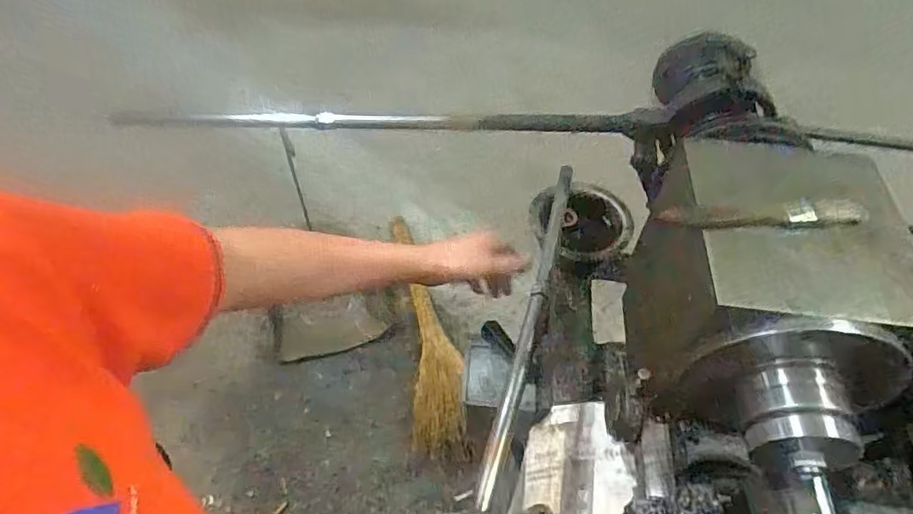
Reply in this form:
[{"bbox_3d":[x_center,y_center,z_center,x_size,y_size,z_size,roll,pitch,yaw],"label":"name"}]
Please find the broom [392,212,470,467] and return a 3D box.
[{"bbox_3d":[-0.077,0.167,1.471,0.132,0.038,0.750,-5,52,-7],"label":"broom"}]

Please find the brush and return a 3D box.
[{"bbox_3d":[0.223,-0.032,0.407,0.148,0.015,0.021,0,52,-3],"label":"brush"}]

